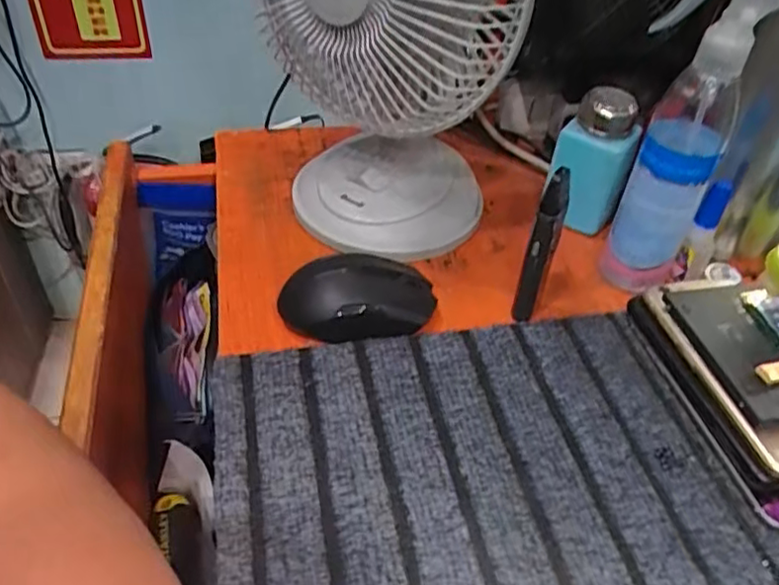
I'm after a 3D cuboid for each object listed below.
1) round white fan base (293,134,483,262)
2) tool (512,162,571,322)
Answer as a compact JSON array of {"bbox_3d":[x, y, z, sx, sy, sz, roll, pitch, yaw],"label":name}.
[{"bbox_3d":[-0.002,-0.077,0.503,0.148,0.046,0.126,-1,42,-5],"label":"round white fan base"},{"bbox_3d":[0.094,-0.024,0.396,0.016,0.115,0.017,16,43,13],"label":"tool"}]

